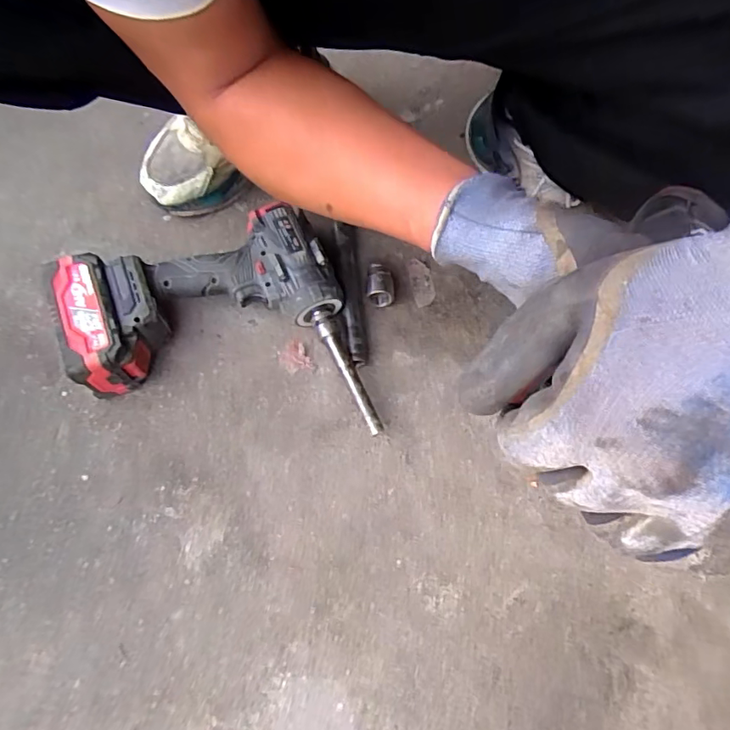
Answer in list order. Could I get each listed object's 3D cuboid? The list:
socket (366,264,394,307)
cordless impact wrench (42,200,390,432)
[{"bbox_3d":[0.015,-0.084,0.534,0.027,0.021,0.041,-3,68,-3],"label":"socket"},{"bbox_3d":[-0.137,-0.028,0.477,0.243,0.099,0.220,-12,69,-8],"label":"cordless impact wrench"}]

